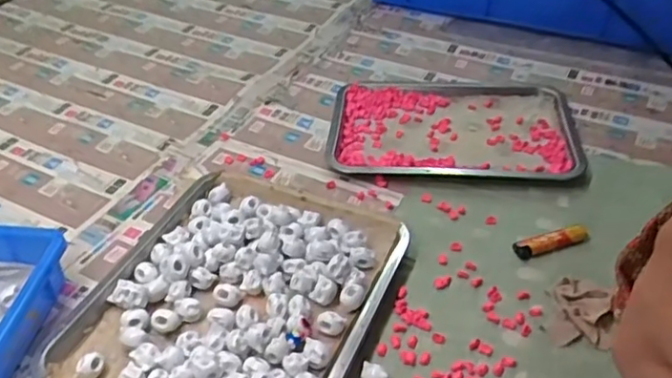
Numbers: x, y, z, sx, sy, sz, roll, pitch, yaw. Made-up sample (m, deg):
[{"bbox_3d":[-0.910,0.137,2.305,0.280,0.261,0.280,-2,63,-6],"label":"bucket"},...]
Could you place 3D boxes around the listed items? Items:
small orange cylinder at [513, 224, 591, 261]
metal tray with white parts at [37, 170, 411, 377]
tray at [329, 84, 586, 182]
[{"bbox_3d":[0.227,0.054,0.648,0.085,0.011,0.023,-15,44,-13],"label":"small orange cylinder"},{"bbox_3d":[-0.096,0.099,0.585,0.256,0.033,0.296,15,45,18],"label":"metal tray with white parts"},{"bbox_3d":[0.149,-0.079,0.790,0.307,0.016,0.191,2,43,4],"label":"tray"}]

